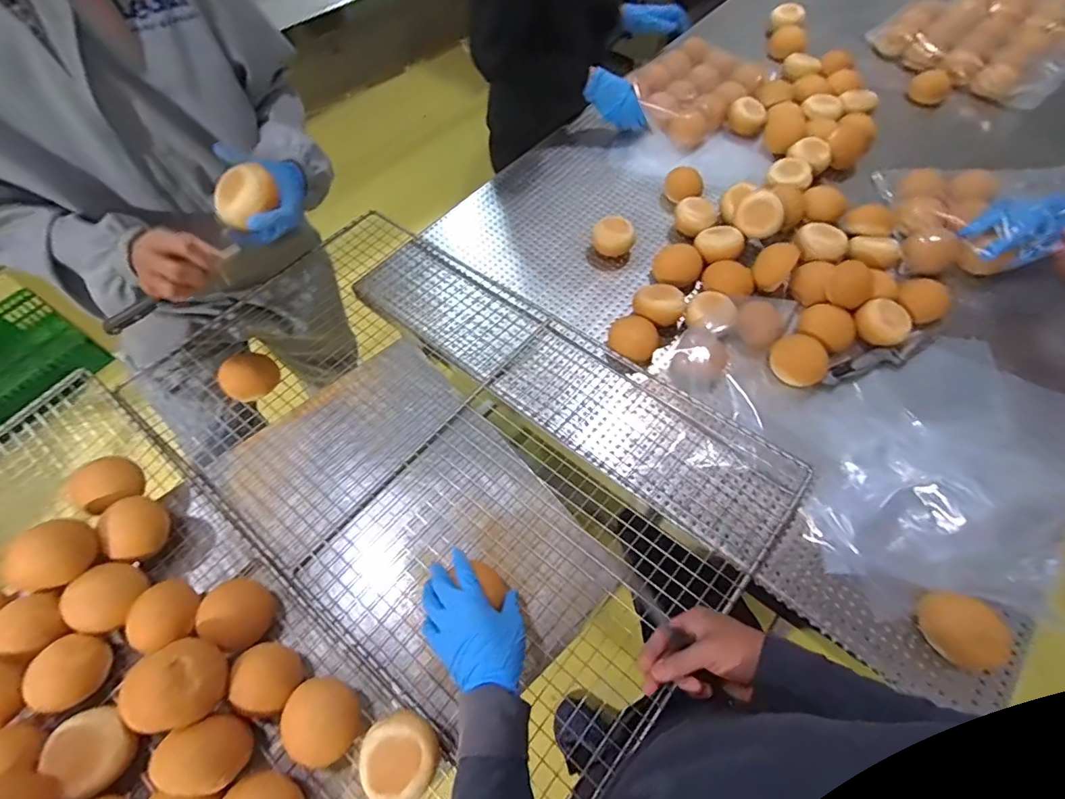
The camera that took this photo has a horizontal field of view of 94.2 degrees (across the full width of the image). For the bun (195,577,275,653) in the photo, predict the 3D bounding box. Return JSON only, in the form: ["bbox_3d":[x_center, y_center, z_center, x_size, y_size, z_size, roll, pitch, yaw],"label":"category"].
[{"bbox_3d":[-0.347,0.253,0.585,0.069,0.057,0.072,18,62,11],"label":"bun"}]

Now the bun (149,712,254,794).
[{"bbox_3d":[-0.336,0.362,0.507,0.072,0.050,0.065,-2,60,0],"label":"bun"}]

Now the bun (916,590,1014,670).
[{"bbox_3d":[0.487,0.259,0.559,0.073,0.038,0.079,0,60,1],"label":"bun"}]

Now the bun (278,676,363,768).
[{"bbox_3d":[-0.230,0.349,0.538,0.071,0.040,0.080,-41,67,-20],"label":"bun"}]

